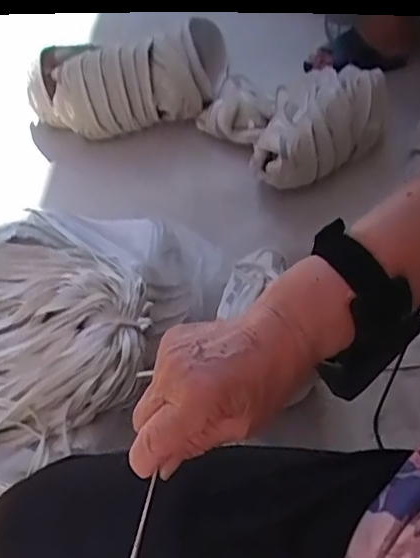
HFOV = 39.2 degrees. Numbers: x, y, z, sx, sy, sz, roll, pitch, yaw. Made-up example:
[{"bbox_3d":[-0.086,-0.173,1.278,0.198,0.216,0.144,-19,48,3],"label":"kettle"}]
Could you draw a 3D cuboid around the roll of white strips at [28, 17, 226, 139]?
[{"bbox_3d":[-0.161,-0.367,1.128,0.375,0.155,0.116,-5,57,-7],"label":"roll of white strips"}]

